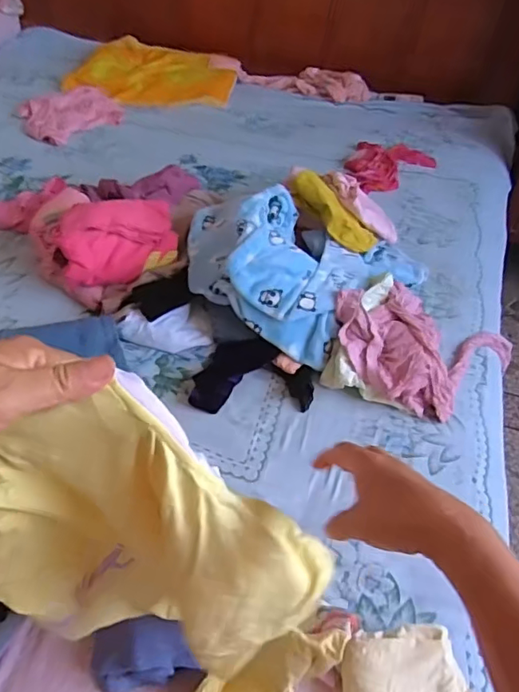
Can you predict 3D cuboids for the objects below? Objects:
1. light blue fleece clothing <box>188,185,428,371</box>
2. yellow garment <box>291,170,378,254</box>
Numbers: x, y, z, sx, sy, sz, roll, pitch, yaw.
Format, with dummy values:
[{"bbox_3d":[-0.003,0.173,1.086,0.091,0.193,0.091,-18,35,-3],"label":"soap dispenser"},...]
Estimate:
[{"bbox_3d":[0.104,-0.223,1.254,0.417,0.211,0.509,36,55,24],"label":"light blue fleece clothing"},{"bbox_3d":[0.183,-0.330,1.344,0.253,0.059,0.093,48,57,3],"label":"yellow garment"}]

